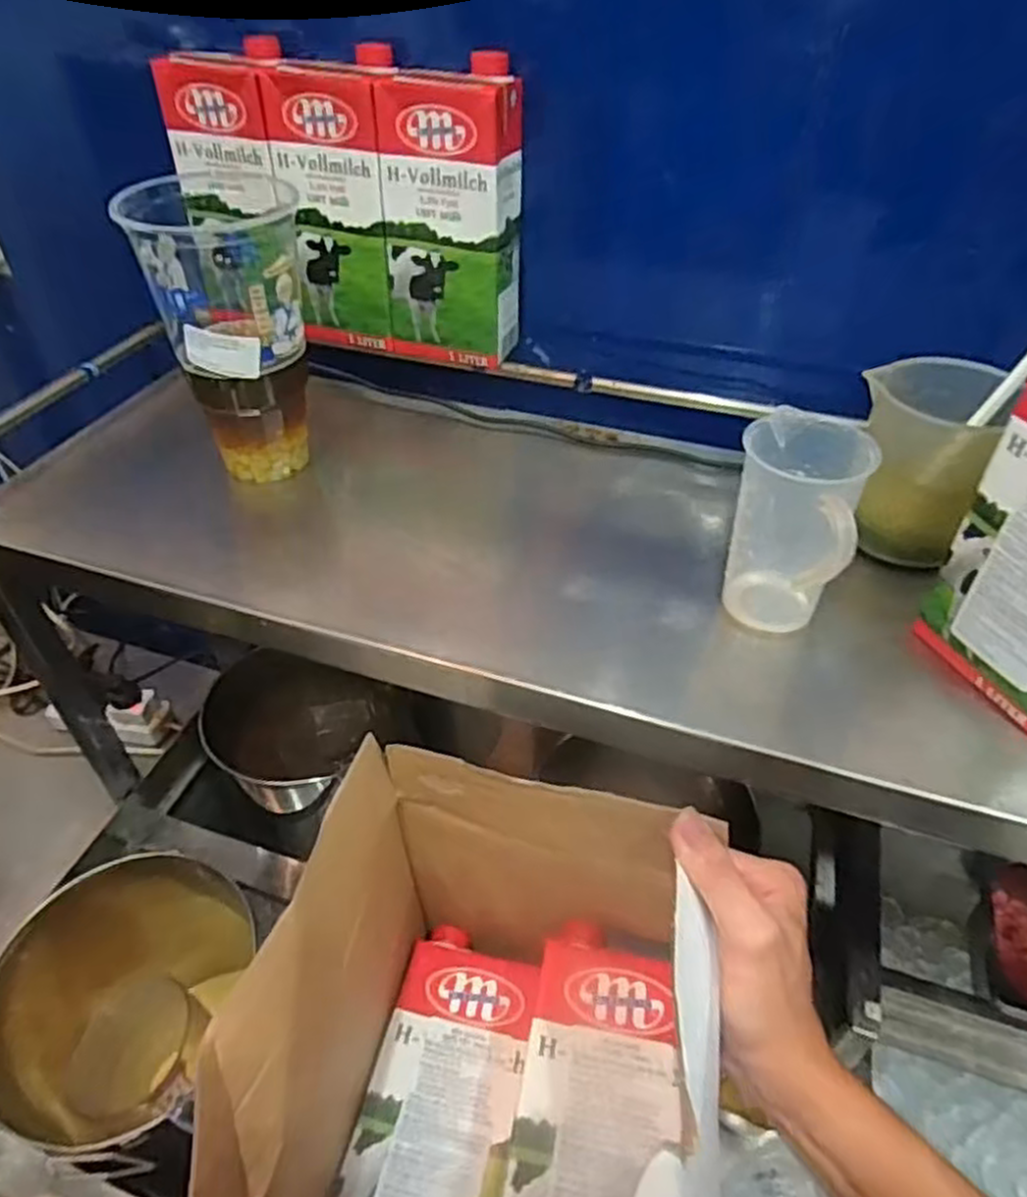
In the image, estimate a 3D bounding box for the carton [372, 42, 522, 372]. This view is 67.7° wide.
[{"bbox_3d":[-0.048,-0.291,0.593,0.096,0.197,0.057,14,46,14],"label":"carton"}]

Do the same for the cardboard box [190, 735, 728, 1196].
[{"bbox_3d":[-0.007,0.224,0.361,0.198,0.177,0.208,12,46,13],"label":"cardboard box"}]

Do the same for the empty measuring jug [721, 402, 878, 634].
[{"bbox_3d":[0.160,-0.033,0.453,0.068,0.119,0.092,19,47,19],"label":"empty measuring jug"}]

